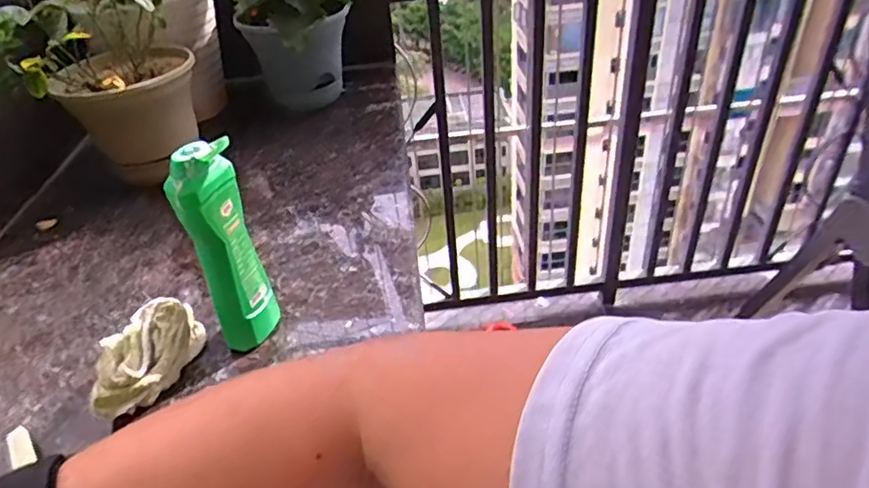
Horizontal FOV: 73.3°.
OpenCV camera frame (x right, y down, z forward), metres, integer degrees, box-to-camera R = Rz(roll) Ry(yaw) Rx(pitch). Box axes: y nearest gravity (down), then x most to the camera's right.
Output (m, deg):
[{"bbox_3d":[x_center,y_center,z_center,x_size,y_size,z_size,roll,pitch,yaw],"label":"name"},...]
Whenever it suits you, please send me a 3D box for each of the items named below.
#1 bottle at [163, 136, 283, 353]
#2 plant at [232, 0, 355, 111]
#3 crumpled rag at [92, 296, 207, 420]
[{"bbox_3d":[-0.188,0.007,0.537,0.049,0.211,0.050,-11,37,-6],"label":"bottle"},{"bbox_3d":[-0.235,-0.399,0.978,0.194,0.347,0.175,-11,37,-6],"label":"plant"},{"bbox_3d":[-0.267,0.103,0.543,0.056,0.062,0.129,5,38,15],"label":"crumpled rag"}]

